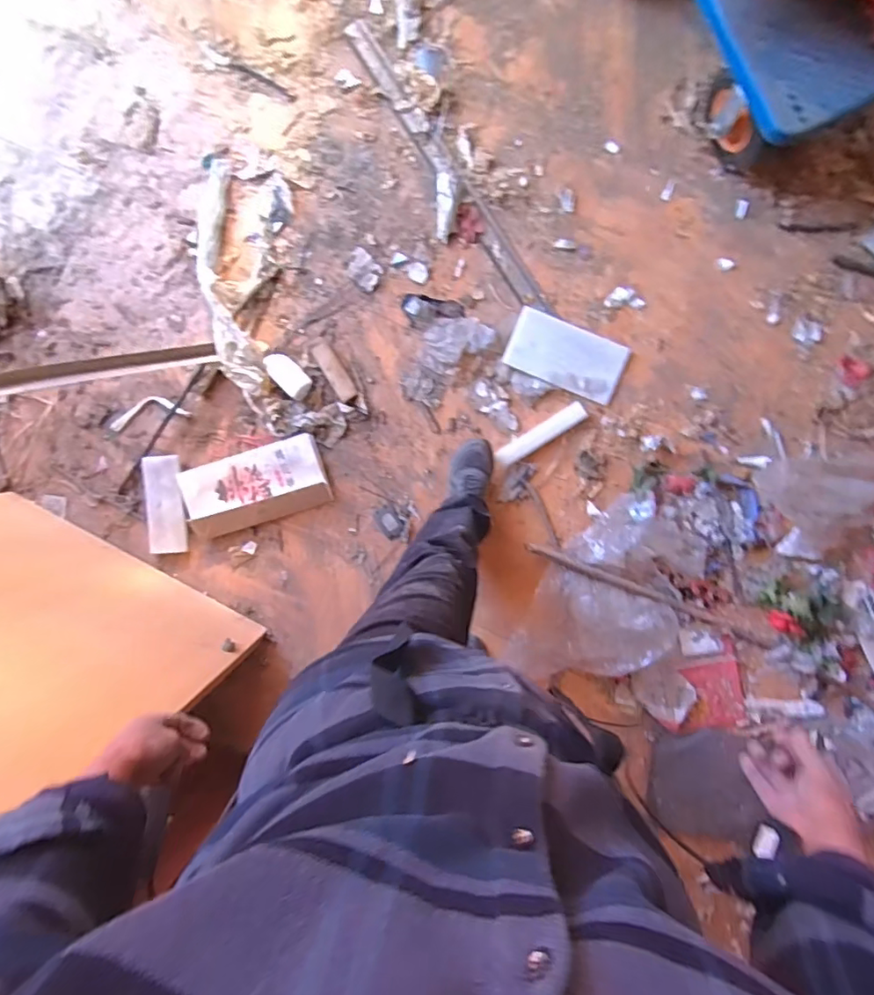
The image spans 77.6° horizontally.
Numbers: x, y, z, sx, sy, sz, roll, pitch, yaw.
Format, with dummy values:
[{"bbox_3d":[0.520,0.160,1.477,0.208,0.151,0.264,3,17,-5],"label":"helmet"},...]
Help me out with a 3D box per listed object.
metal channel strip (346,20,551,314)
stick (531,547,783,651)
[{"bbox_3d":[0.021,-0.801,1.322,0.061,0.013,0.830,-34,89,5],"label":"metal channel strip"},{"bbox_3d":[0.512,0.234,1.287,0.619,0.021,0.028,23,94,4],"label":"stick"}]

